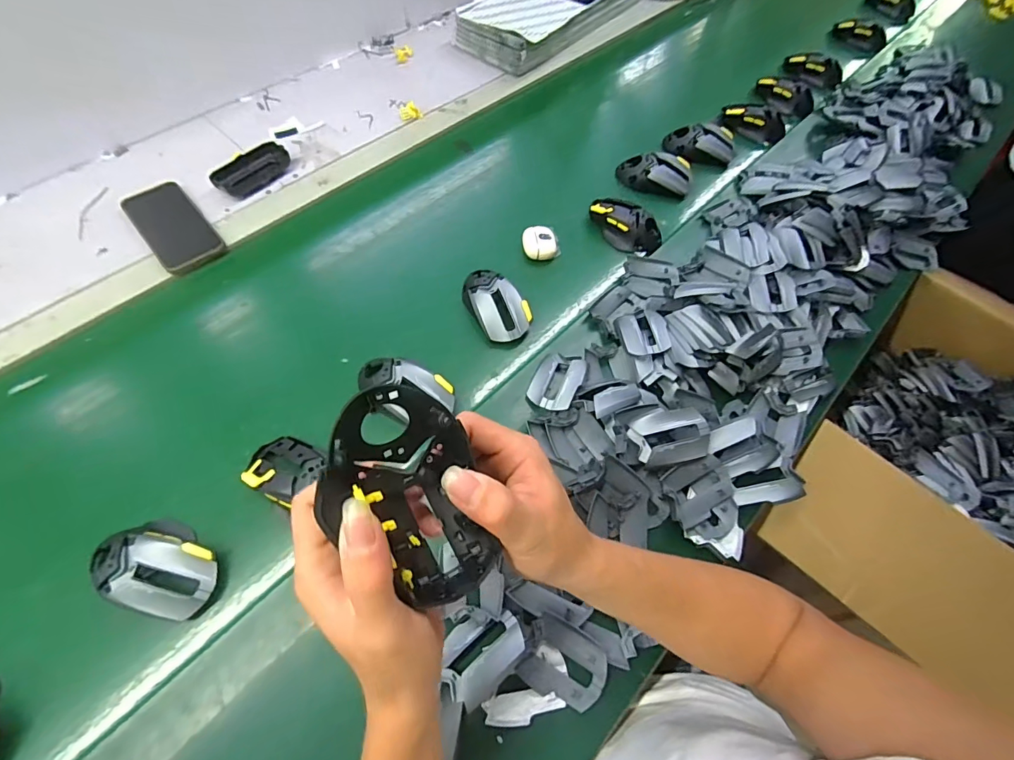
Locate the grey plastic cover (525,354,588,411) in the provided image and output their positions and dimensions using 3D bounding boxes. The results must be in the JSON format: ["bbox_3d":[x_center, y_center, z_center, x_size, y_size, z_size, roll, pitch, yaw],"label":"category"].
[{"bbox_3d":[0.058,0.000,0.527,0.055,0.014,0.079,23,62,9],"label":"grey plastic cover"}]

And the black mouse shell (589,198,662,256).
[{"bbox_3d":[0.175,-0.232,0.666,0.061,0.034,0.110,-31,68,-19],"label":"black mouse shell"}]

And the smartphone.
[{"bbox_3d":[-0.449,-0.207,0.611,0.076,0.007,0.151,-37,78,-21],"label":"smartphone"}]

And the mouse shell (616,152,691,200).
[{"bbox_3d":[0.235,-0.329,0.723,0.112,0.039,0.061,9,61,1],"label":"mouse shell"}]

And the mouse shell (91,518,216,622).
[{"bbox_3d":[-0.320,0.171,0.419,0.107,0.039,0.068,22,62,8],"label":"mouse shell"}]

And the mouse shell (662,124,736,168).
[{"bbox_3d":[0.329,-0.403,0.769,0.116,0.037,0.061,12,61,2],"label":"mouse shell"}]

